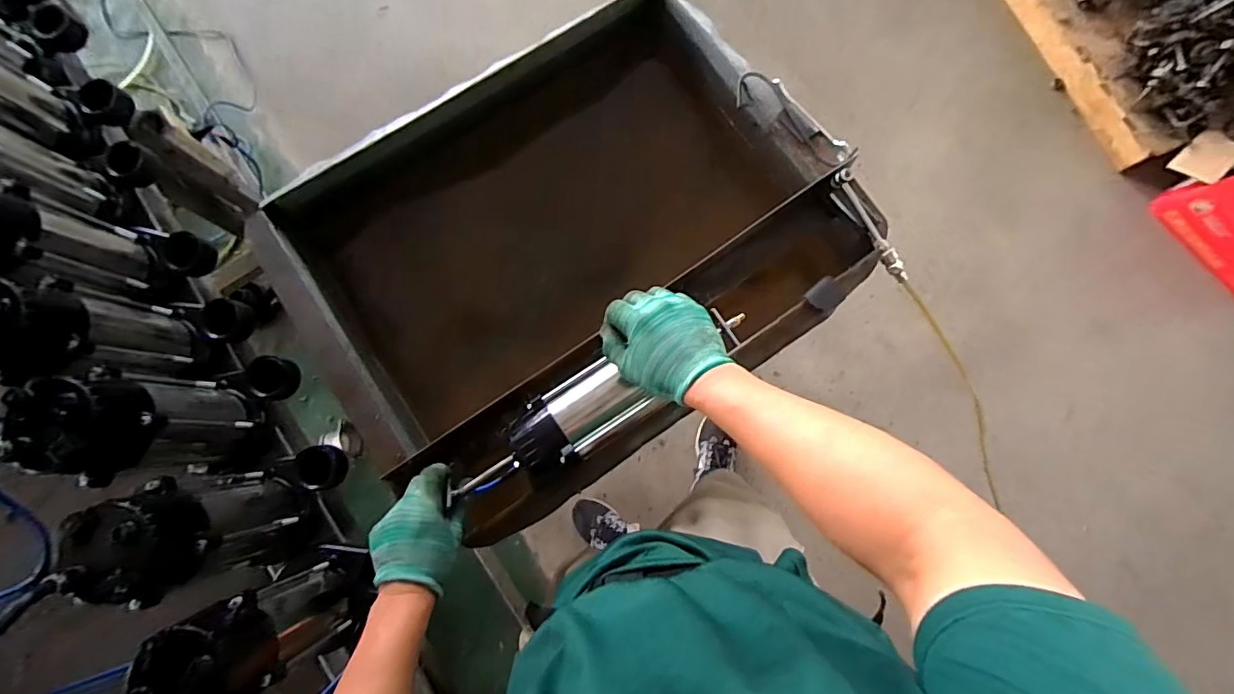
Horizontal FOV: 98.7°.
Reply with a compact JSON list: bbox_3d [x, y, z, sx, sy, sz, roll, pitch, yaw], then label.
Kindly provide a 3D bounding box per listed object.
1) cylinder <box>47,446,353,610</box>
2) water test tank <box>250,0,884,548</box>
[{"bbox_3d":[-0.404,0.179,0.567,0.144,0.225,0.113,-19,81,-3],"label":"cylinder"},{"bbox_3d":[-0.065,-0.146,0.870,0.751,0.335,0.596,-35,82,-6],"label":"water test tank"}]

